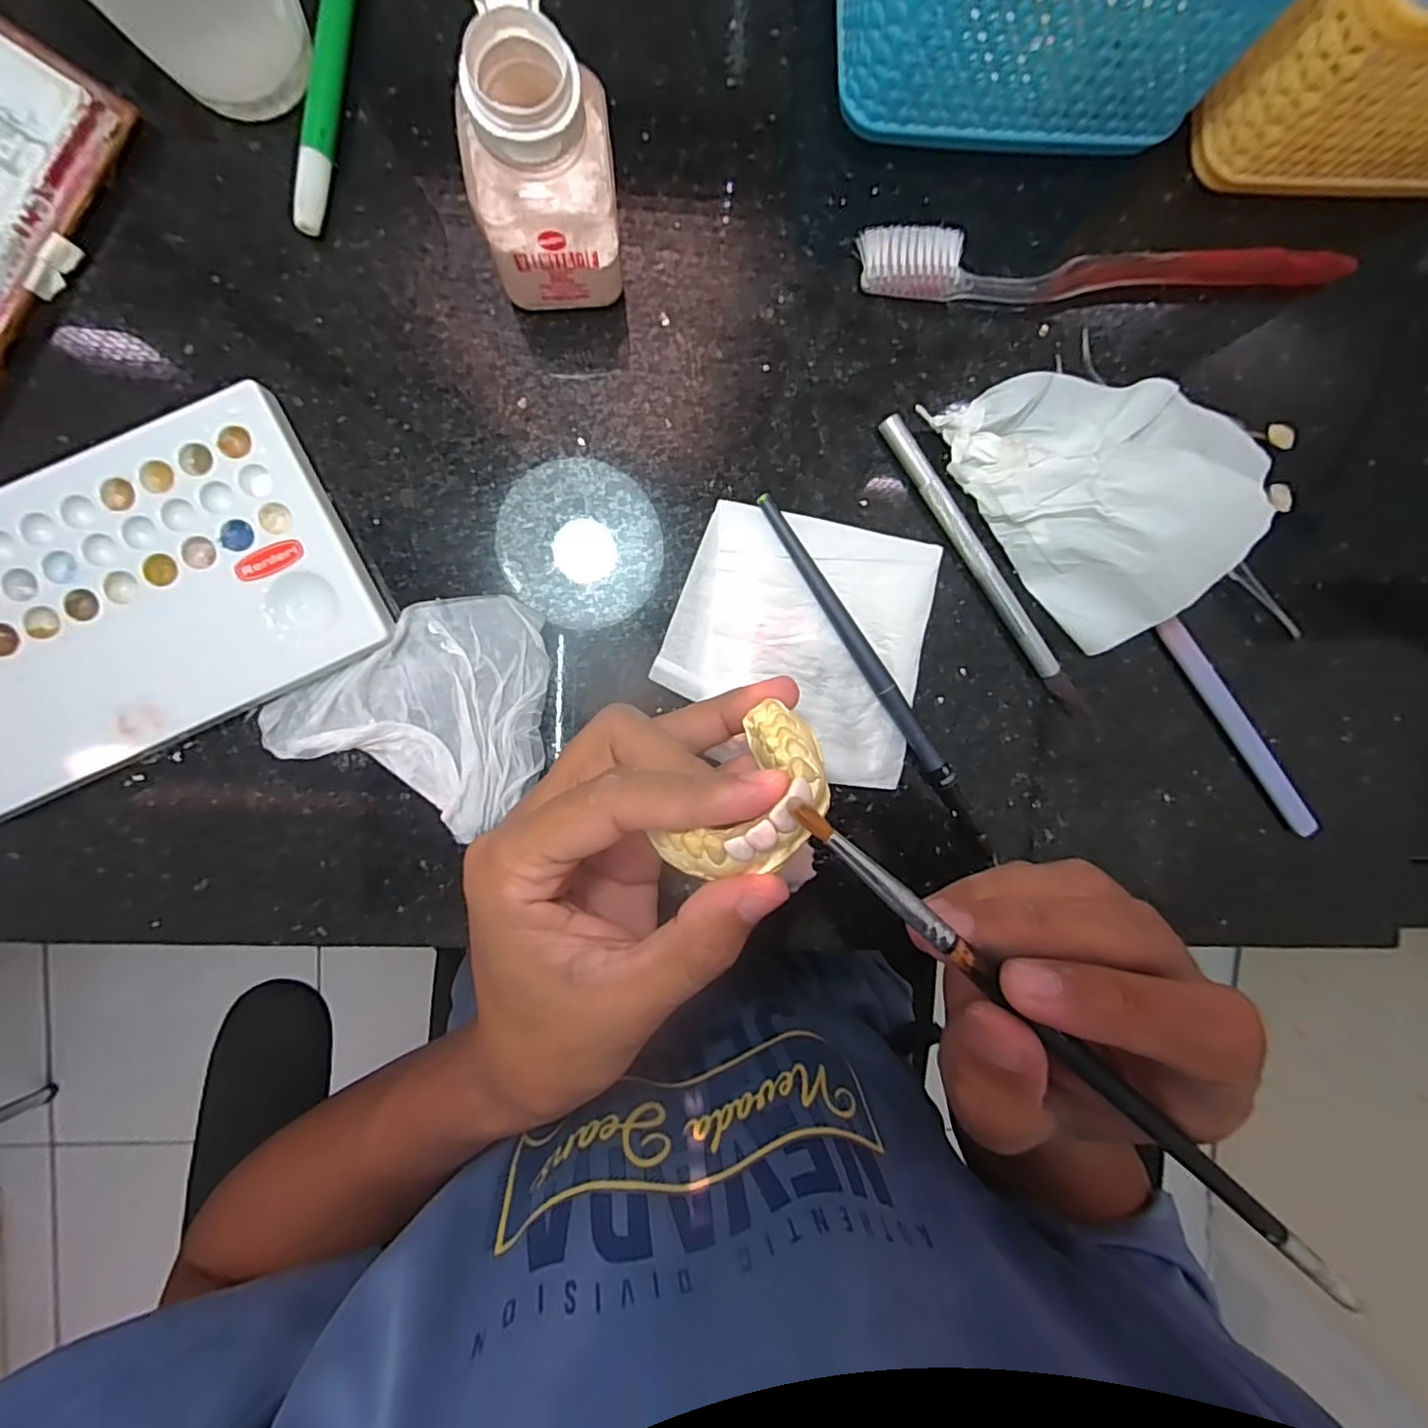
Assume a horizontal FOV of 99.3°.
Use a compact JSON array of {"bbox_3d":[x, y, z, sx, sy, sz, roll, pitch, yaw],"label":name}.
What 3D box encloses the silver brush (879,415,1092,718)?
[{"bbox_3d":[0.104,-0.054,0.232,0.009,0.007,0.135,-38,97,-1],"label":"silver brush"}]

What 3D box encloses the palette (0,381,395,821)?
[{"bbox_3d":[-0.198,-0.036,0.205,0.151,0.013,0.093,-25,96,-3],"label":"palette"}]

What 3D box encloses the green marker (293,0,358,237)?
[{"bbox_3d":[-0.121,-0.230,0.197,0.009,0.011,0.142,12,93,-6],"label":"green marker"}]

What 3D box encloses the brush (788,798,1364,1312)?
[{"bbox_3d":[0.088,0.083,0.147,0.185,0.005,0.007,42,90,-3],"label":"brush"}]

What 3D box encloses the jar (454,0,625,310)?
[{"bbox_3d":[-0.052,-0.170,0.175,0.041,0.076,0.065,-7,95,-5],"label":"jar"}]

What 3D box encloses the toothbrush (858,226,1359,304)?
[{"bbox_3d":[0.143,-0.162,0.224,0.181,0.015,0.018,-1,95,-5],"label":"toothbrush"}]

